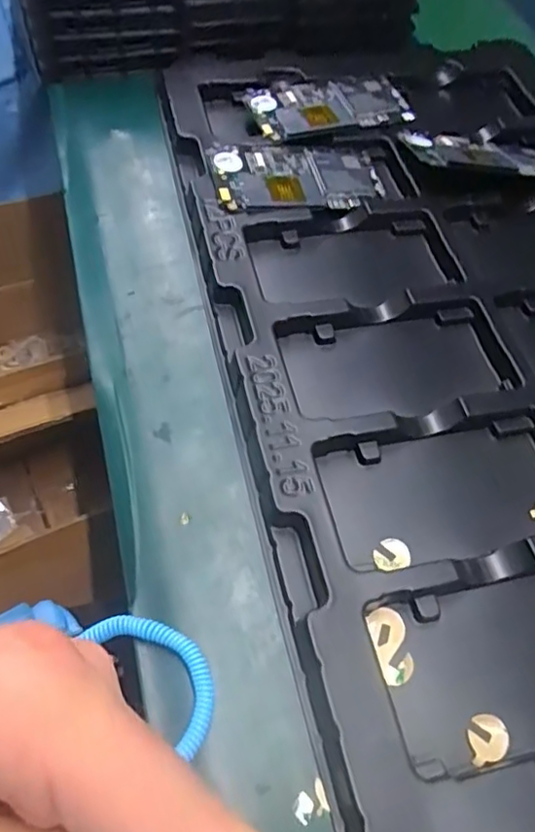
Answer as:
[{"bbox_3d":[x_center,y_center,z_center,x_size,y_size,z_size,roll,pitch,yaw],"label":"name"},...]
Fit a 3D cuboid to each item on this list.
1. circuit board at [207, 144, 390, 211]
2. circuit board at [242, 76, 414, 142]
[{"bbox_3d":[0.024,-0.170,0.430,0.125,0.006,0.066,-6,60,-17],"label":"circuit board"},{"bbox_3d":[0.051,-0.248,0.480,0.128,0.009,0.069,-13,60,-15],"label":"circuit board"}]

